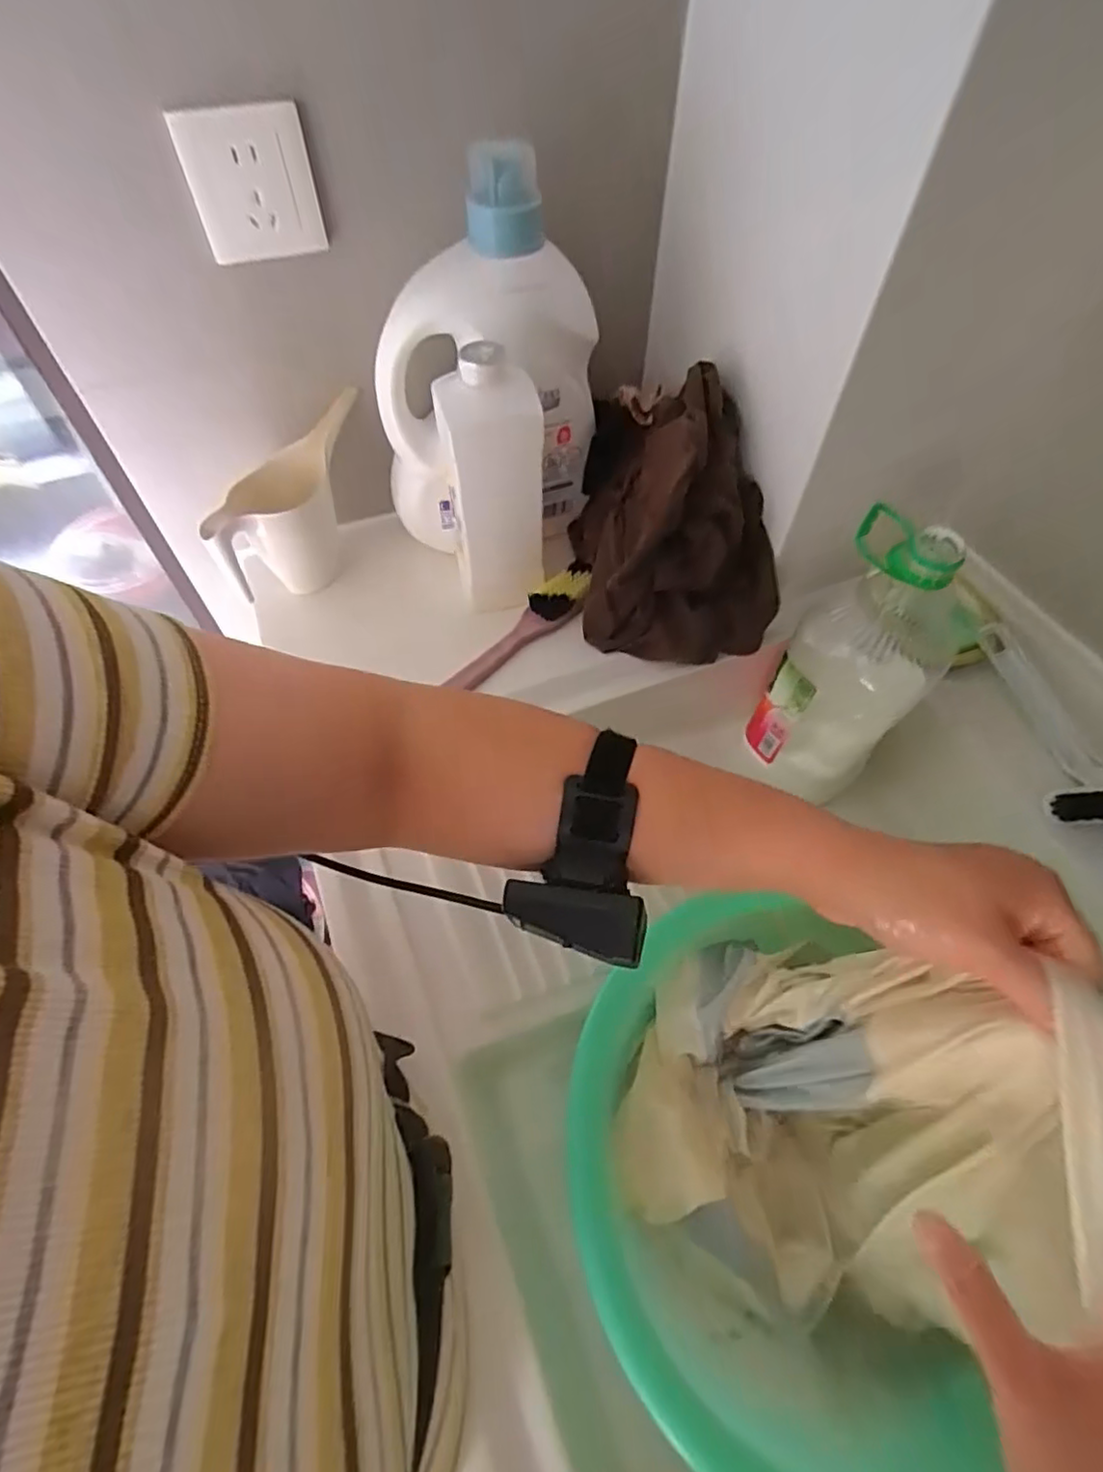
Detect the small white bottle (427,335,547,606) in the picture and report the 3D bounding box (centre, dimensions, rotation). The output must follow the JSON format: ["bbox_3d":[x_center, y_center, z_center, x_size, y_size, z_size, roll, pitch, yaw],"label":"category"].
[{"bbox_3d":[-0.049,-0.209,0.563,0.071,0.221,0.054,-19,59,-12],"label":"small white bottle"}]

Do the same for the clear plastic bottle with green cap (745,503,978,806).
[{"bbox_3d":[0.257,-0.050,0.554,0.113,0.257,0.085,33,63,19],"label":"clear plastic bottle with green cap"}]

